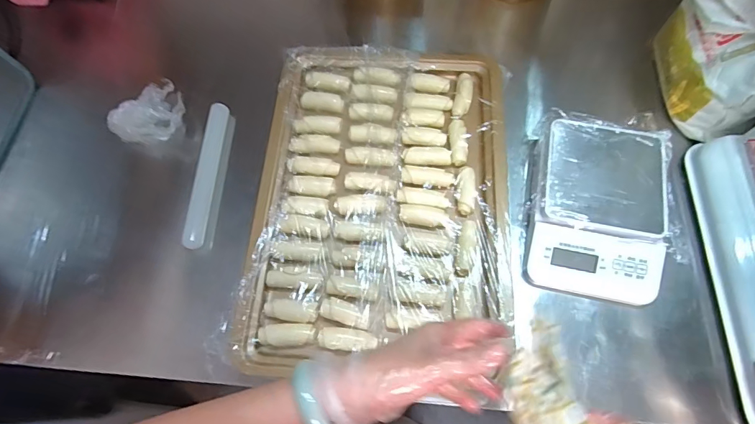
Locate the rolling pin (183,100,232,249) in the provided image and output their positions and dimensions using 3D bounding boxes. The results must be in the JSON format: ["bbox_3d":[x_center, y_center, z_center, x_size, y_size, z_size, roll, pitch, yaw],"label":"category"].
[{"bbox_3d":[-0.241,-0.054,0.586,0.023,0.020,0.220,2,69,2],"label":"rolling pin"}]

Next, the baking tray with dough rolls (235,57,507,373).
[{"bbox_3d":[0.008,-0.029,0.566,0.328,0.025,0.456,4,69,2],"label":"baking tray with dough rolls"}]

